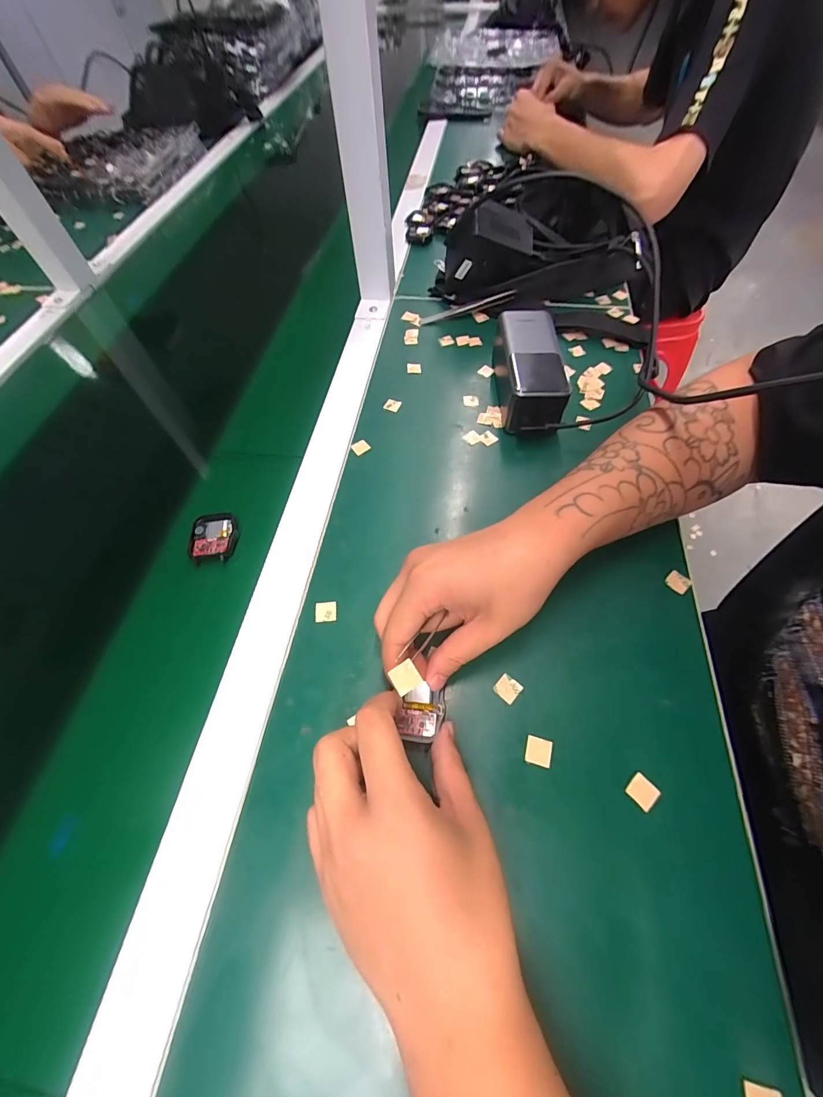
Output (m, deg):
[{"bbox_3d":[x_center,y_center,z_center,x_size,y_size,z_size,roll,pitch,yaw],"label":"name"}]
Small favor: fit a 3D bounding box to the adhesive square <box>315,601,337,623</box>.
[{"bbox_3d":[-0.066,0.048,0.304,0.016,0.004,0.017,-3,61,-10],"label":"adhesive square"}]

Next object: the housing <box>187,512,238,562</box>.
[{"bbox_3d":[-0.170,-0.011,0.340,0.039,0.007,0.047,1,60,2],"label":"housing"}]

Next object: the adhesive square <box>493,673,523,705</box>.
[{"bbox_3d":[0.066,0.095,0.271,0.015,0.004,0.016,38,68,21],"label":"adhesive square"}]

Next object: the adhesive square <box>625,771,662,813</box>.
[{"bbox_3d":[0.141,0.147,0.240,0.016,0.004,0.016,-39,65,-19],"label":"adhesive square"}]

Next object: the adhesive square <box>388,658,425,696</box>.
[{"bbox_3d":[-0.004,0.073,0.223,0.014,0.004,0.016,-35,63,-5],"label":"adhesive square"}]

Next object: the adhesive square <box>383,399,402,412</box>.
[{"bbox_3d":[-0.020,-0.152,0.418,0.016,0.005,0.015,18,62,12],"label":"adhesive square"}]

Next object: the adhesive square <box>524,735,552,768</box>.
[{"bbox_3d":[0.081,0.129,0.252,0.015,0.004,0.016,12,61,9],"label":"adhesive square"}]

